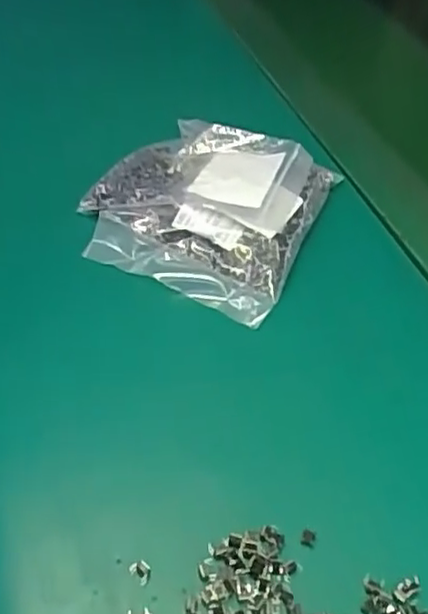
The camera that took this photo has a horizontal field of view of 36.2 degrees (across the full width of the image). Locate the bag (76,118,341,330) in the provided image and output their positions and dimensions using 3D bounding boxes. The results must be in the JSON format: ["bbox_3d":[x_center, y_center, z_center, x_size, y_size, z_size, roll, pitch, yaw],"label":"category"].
[{"bbox_3d":[-0.007,-0.076,0.455,0.148,0.044,0.147,19,48,15],"label":"bag"}]

